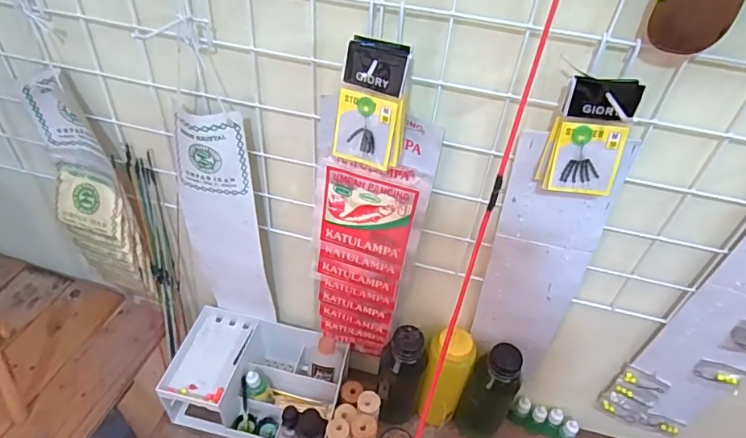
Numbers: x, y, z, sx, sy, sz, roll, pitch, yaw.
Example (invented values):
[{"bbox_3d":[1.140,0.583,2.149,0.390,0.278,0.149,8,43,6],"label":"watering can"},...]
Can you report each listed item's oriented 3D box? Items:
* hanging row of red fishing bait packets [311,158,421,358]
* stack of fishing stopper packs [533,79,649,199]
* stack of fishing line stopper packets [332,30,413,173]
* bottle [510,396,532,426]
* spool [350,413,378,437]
[{"bbox_3d":[-0.017,0.069,0.601,0.106,0.313,0.031,22,46,16],"label":"hanging row of red fishing bait packets"},{"bbox_3d":[0.174,-0.064,0.397,0.055,0.090,0.031,7,44,1],"label":"stack of fishing stopper packs"},{"bbox_3d":[0.000,-0.093,0.407,0.055,0.100,0.027,15,31,11],"label":"stack of fishing line stopper packets"},{"bbox_3d":[0.222,0.290,0.738,0.022,0.059,0.019,32,49,25],"label":"bottle"},{"bbox_3d":[-0.014,0.302,0.686,0.034,0.069,0.039,11,44,6],"label":"spool"}]

